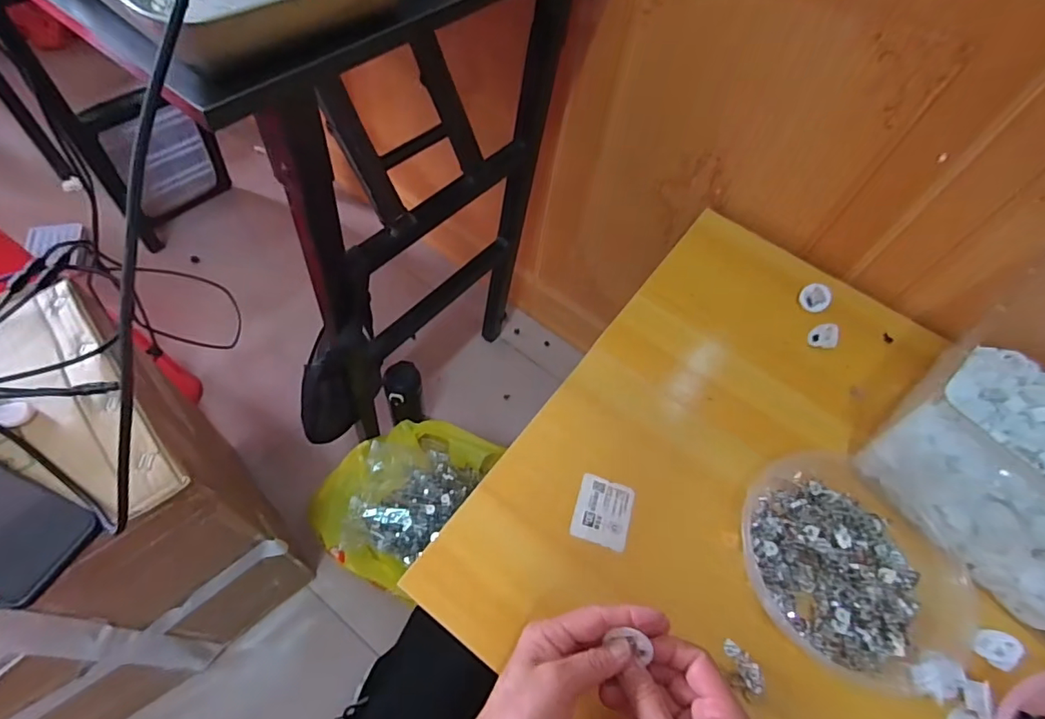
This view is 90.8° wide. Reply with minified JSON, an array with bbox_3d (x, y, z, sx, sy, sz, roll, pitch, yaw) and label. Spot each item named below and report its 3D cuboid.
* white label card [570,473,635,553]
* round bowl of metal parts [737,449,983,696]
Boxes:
[{"bbox_3d":[0.073,0.137,0.466,0.050,0.004,0.060,19,57,2],"label":"white label card"},{"bbox_3d":[0.283,0.178,0.449,0.169,0.047,0.193,-25,65,-21],"label":"round bowl of metal parts"}]

